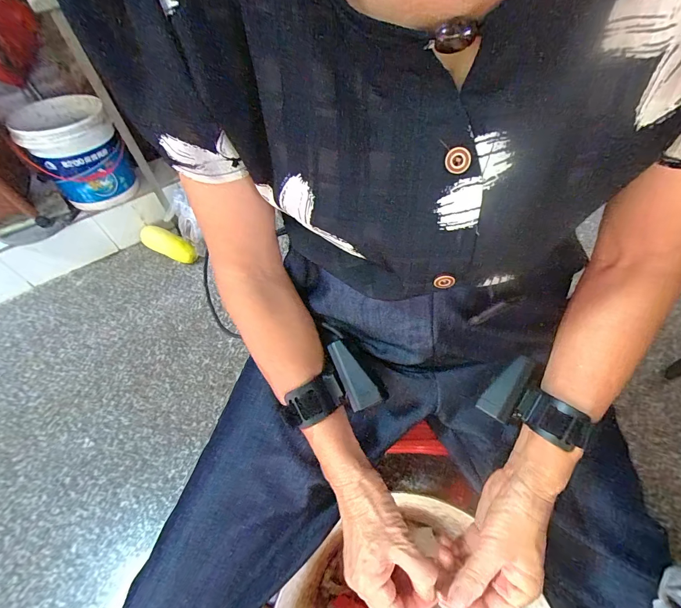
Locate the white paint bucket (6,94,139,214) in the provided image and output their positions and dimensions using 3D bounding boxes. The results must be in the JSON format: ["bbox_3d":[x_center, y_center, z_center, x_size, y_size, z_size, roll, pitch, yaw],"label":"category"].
[{"bbox_3d":[-0.720,-0.418,0.968,0.207,0.248,0.207,-34,58,-19],"label":"white paint bucket"}]

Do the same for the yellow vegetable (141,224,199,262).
[{"bbox_3d":[-0.567,-0.195,1.117,0.234,0.079,0.062,27,60,23],"label":"yellow vegetable"}]

